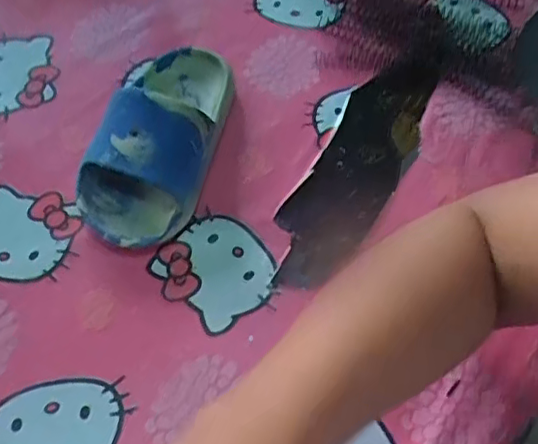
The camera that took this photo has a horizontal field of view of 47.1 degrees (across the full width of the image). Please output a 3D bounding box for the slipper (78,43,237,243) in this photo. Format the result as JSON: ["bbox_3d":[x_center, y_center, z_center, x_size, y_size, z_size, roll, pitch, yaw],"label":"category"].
[{"bbox_3d":[-0.077,-0.067,0.444,0.080,0.058,0.176,13,60,7],"label":"slipper"}]

